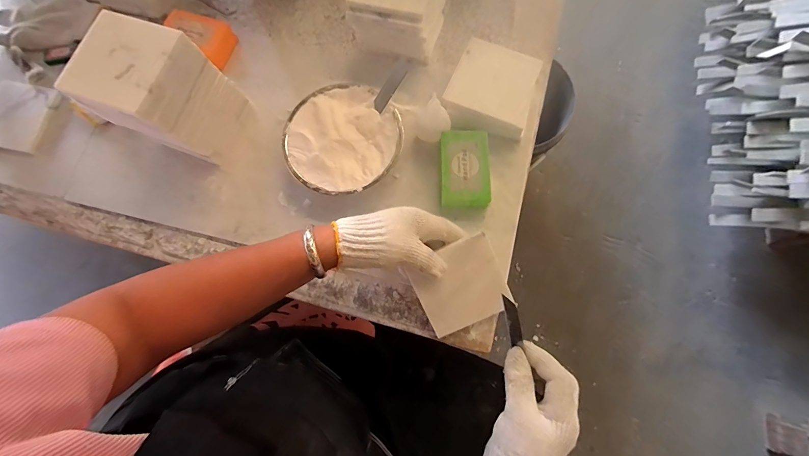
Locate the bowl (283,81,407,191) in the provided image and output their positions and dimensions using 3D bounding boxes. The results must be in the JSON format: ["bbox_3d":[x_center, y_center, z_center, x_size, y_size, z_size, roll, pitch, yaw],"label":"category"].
[{"bbox_3d":[-0.078,-0.112,0.454,0.145,0.049,0.145,0,78,1],"label":"bowl"}]

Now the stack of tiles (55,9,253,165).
[{"bbox_3d":[-0.289,-0.159,0.426,0.117,0.145,0.119,27,79,7],"label":"stack of tiles"}]

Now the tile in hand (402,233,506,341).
[{"bbox_3d":[0.064,0.069,0.407,0.098,0.005,0.096,-25,99,6],"label":"tile in hand"}]

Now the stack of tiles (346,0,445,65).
[{"bbox_3d":[-0.009,-0.300,0.474,0.114,0.078,0.124,15,78,4],"label":"stack of tiles"}]

